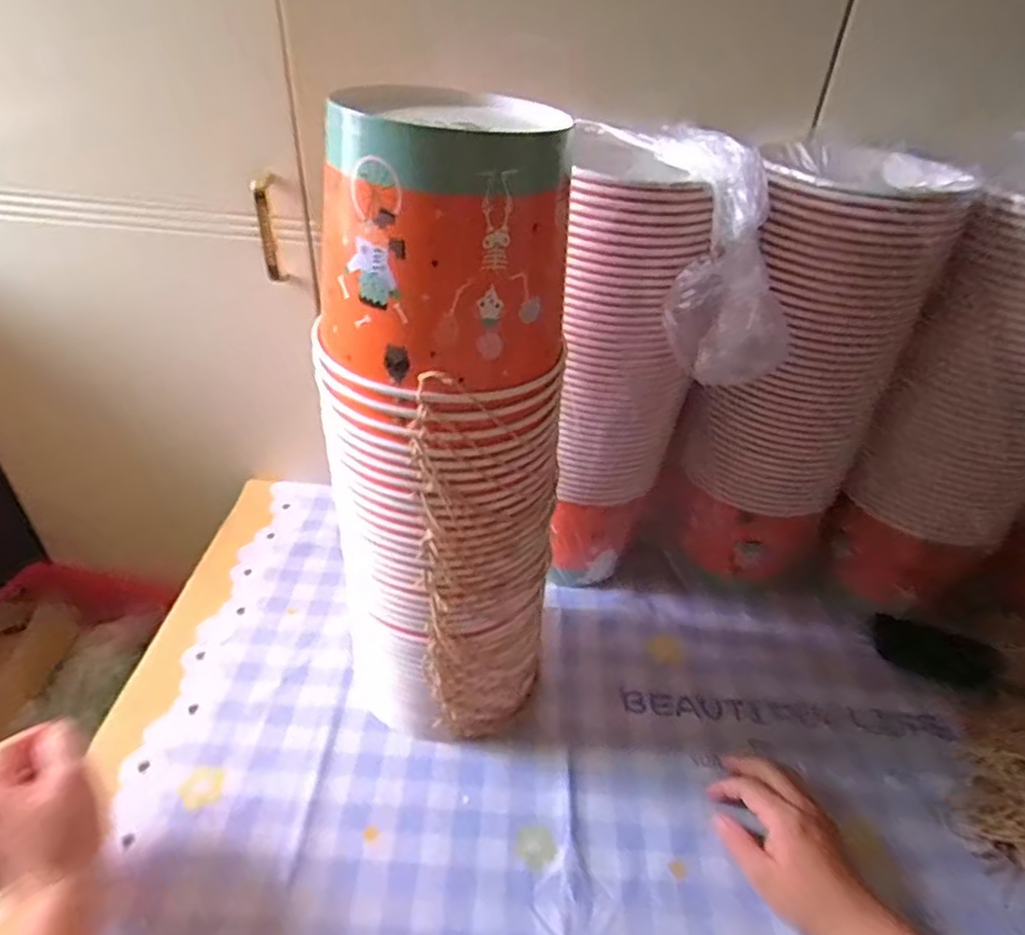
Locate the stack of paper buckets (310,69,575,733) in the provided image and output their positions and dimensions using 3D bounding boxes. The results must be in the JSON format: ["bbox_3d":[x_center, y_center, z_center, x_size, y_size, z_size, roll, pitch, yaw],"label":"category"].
[{"bbox_3d":[-0.043,0.010,0.461,0.158,0.462,0.155,8,37,5],"label":"stack of paper buckets"}]

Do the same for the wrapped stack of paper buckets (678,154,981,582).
[{"bbox_3d":[0.261,-0.064,0.605,0.142,0.391,0.160,28,43,28],"label":"wrapped stack of paper buckets"}]

